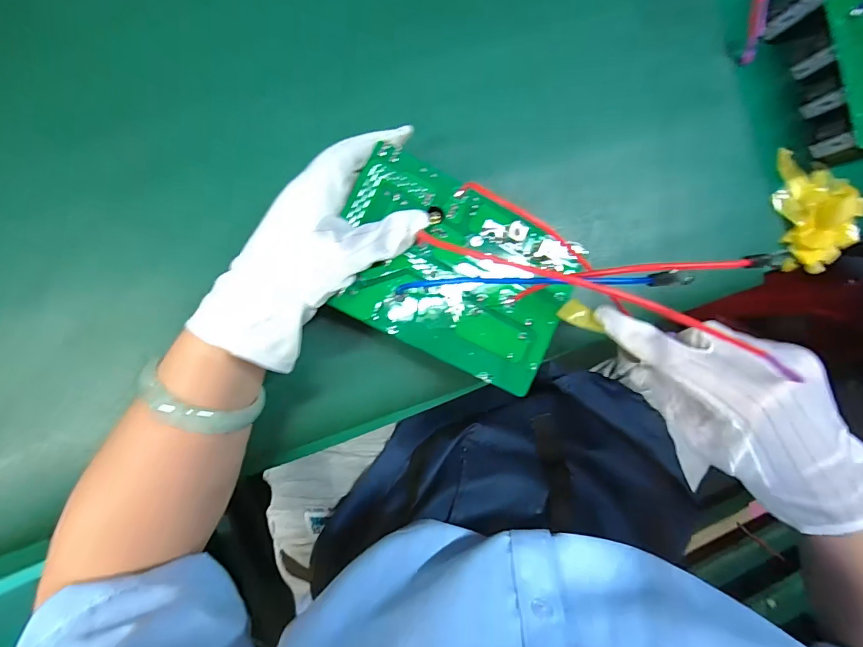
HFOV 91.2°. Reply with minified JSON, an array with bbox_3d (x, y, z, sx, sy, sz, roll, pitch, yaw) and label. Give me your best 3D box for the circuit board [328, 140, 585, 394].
[{"bbox_3d":[0.016,-0.034,0.274,0.154,0.016,0.109,26,87,-8],"label":"circuit board"}]

